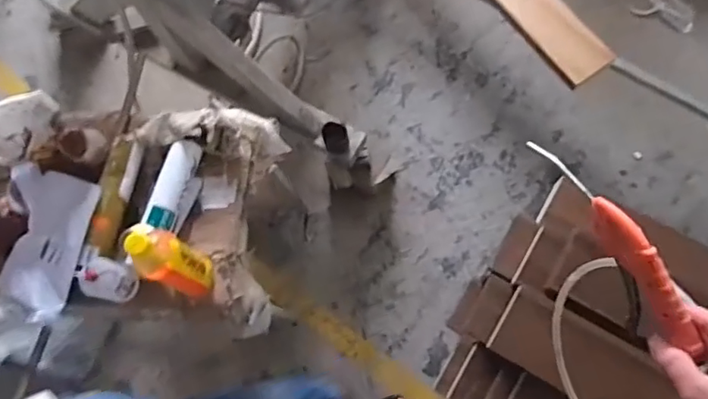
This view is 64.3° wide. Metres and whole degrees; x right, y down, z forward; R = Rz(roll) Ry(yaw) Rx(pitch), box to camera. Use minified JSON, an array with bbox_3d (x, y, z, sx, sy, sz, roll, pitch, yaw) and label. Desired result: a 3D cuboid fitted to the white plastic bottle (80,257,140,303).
[{"bbox_3d":[-0.362,0.120,0.833,0.056,0.069,0.057,-2,74,6],"label":"white plastic bottle"}]

